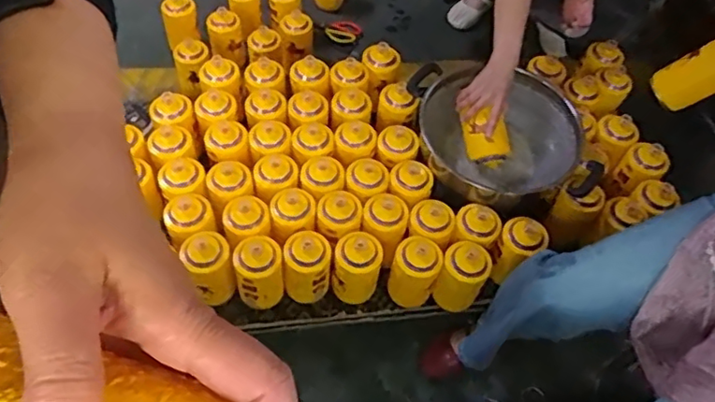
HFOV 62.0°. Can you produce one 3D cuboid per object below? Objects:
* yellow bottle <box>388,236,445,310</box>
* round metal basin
[{"bbox_3d":[0.111,0.141,1.168,0.088,0.141,0.083,2,56,-2],"label":"yellow bottle"},{"bbox_3d":[0.322,-0.132,1.320,0.385,0.150,0.331,-1,56,-4],"label":"round metal basin"}]

